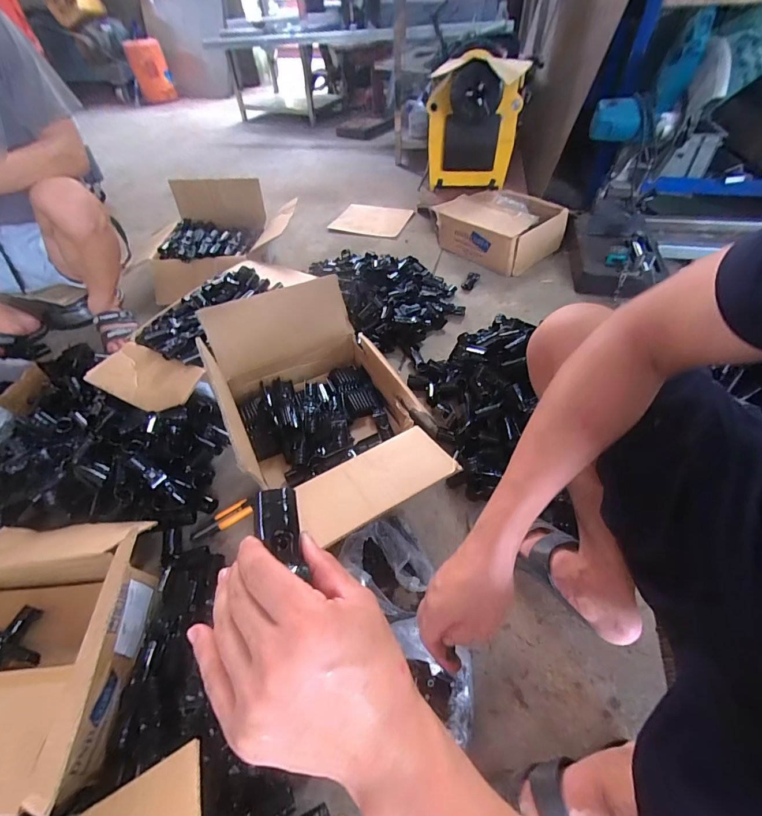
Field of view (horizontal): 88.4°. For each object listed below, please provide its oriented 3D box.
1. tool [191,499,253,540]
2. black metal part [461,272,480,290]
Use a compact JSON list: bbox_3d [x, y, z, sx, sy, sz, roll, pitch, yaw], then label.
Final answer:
[{"bbox_3d":[-0.311,0.220,0.765,0.118,0.013,0.035,-28,53,-19],"label":"tool"},{"bbox_3d":[0.279,-0.398,1.234,0.041,0.017,0.079,23,54,21],"label":"black metal part"}]

